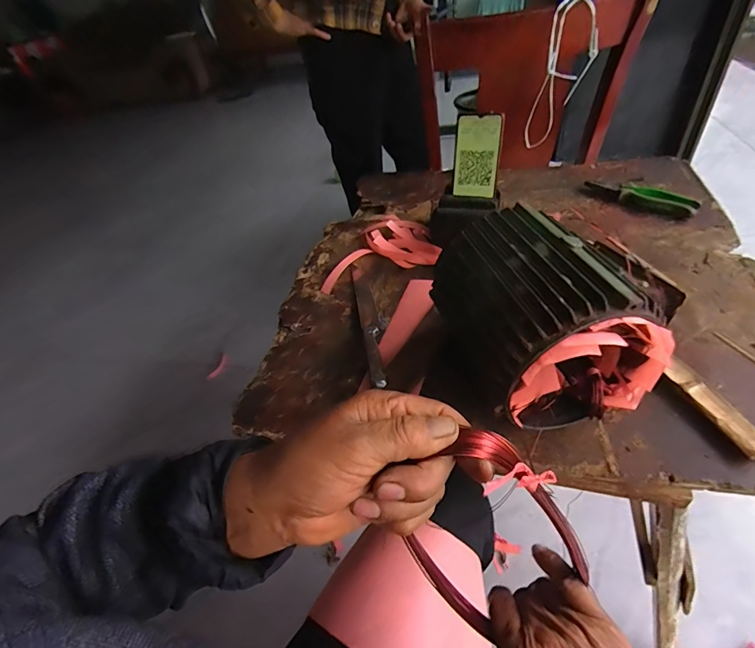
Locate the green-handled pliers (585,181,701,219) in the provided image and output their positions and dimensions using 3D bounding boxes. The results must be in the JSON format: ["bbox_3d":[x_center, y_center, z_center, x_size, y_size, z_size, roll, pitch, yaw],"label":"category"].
[{"bbox_3d":[0.483,-0.235,0.754,0.185,0.020,0.051,29,56,34],"label":"green-handled pliers"}]

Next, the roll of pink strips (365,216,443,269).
[{"bbox_3d":[0.044,-0.163,0.777,0.108,0.034,0.166,-23,45,-13],"label":"roll of pink strips"}]

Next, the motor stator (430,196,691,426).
[{"bbox_3d":[0.178,-0.008,0.462,0.174,0.162,0.216,-13,43,-2],"label":"motor stator"}]

